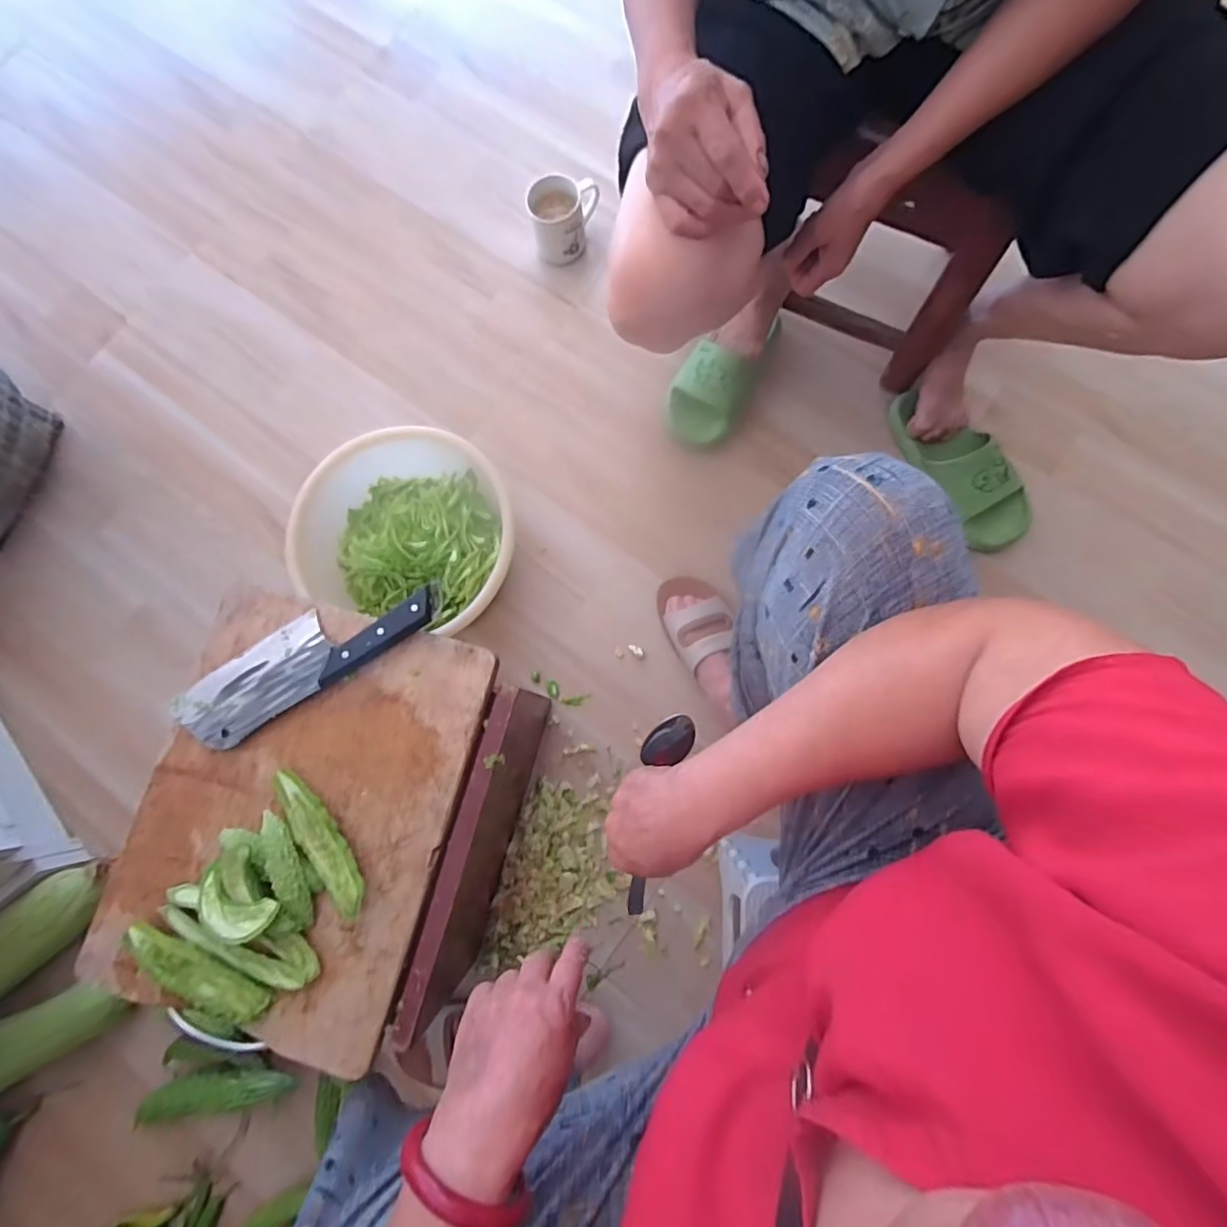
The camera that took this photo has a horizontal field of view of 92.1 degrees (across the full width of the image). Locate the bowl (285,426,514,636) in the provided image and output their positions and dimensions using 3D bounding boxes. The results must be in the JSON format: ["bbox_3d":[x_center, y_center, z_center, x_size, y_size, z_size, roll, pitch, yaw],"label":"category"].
[{"bbox_3d":[-0.266,-0.118,0.807,0.276,0.127,0.251,0,81,3],"label":"bowl"}]

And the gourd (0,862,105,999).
[{"bbox_3d":[-0.753,0.420,0.735,0.258,0.073,0.072,-43,79,-5],"label":"gourd"}]

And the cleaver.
[{"bbox_3d":[-0.301,0.037,0.589,0.275,0.021,0.080,-33,79,-3],"label":"cleaver"}]

